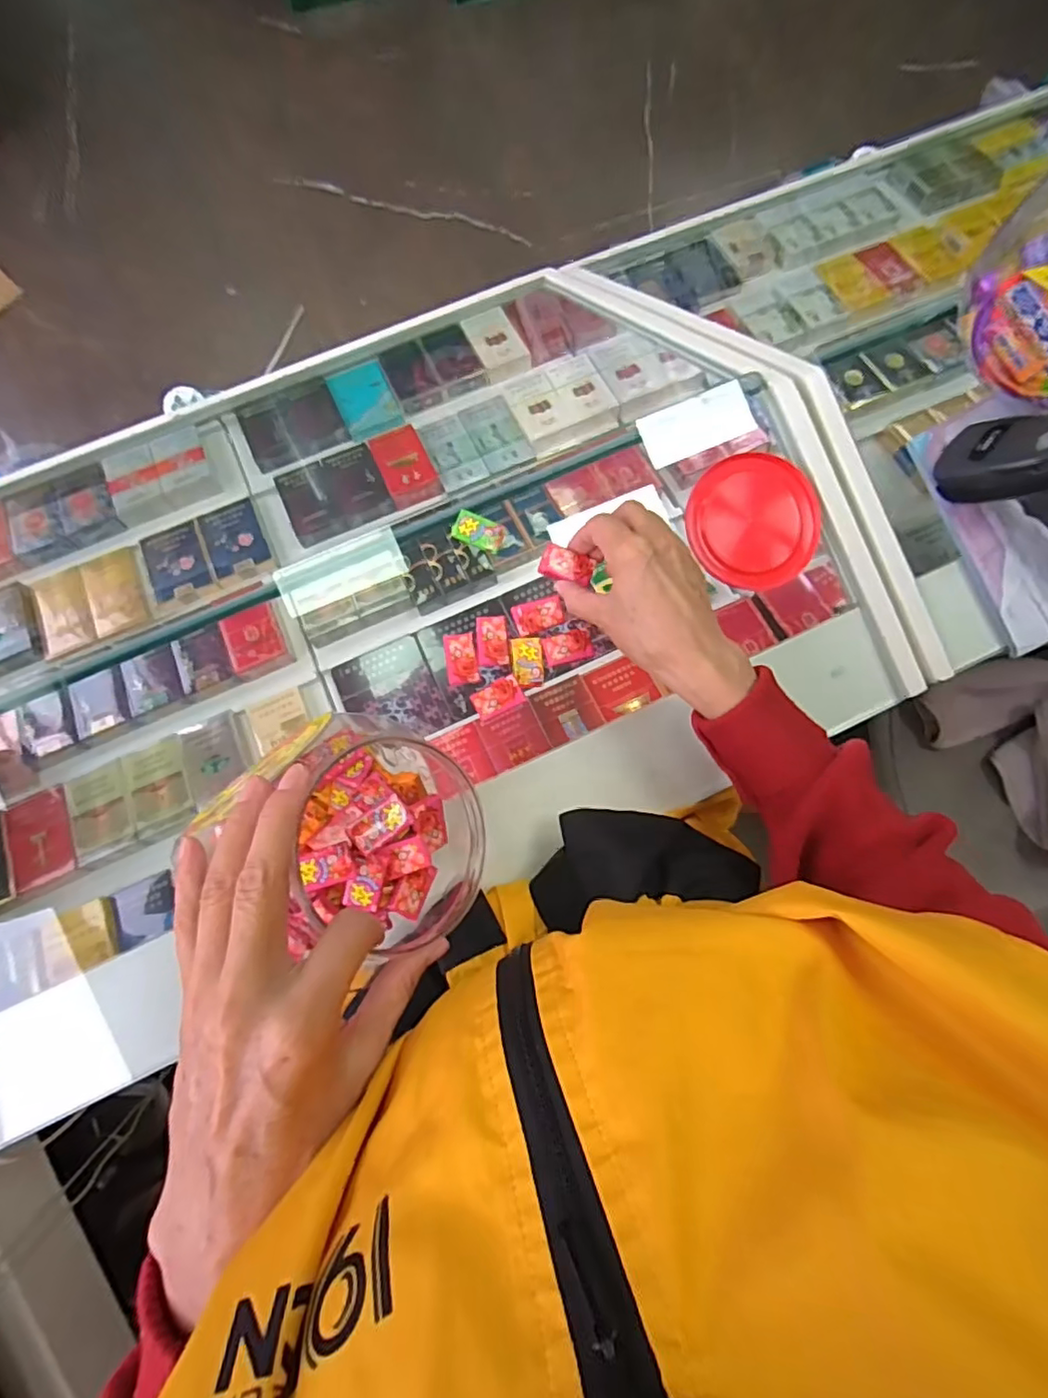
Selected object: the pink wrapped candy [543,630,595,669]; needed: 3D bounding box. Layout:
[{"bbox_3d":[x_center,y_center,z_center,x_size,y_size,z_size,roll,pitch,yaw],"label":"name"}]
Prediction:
[{"bbox_3d":[0.033,-0.037,0.434,0.036,0.006,0.022,-15,91,-6],"label":"pink wrapped candy"}]

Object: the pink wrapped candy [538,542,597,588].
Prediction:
[{"bbox_3d":[0.031,-0.094,0.426,0.038,0.014,0.025,21,87,-6],"label":"pink wrapped candy"}]

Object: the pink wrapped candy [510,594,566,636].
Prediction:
[{"bbox_3d":[0.010,-0.062,0.438,0.036,0.006,0.022,-20,91,-6],"label":"pink wrapped candy"}]

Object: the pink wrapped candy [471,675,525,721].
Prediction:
[{"bbox_3d":[-0.018,-0.001,0.423,0.035,0.005,0.021,-27,92,-6],"label":"pink wrapped candy"}]

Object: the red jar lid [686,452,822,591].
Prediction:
[{"bbox_3d":[0.177,-0.138,0.461,0.097,0.021,0.098,0,89,-6],"label":"red jar lid"}]

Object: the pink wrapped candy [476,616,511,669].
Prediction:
[{"bbox_3d":[-0.023,-0.042,0.432,0.022,0.004,0.037,-7,90,-6],"label":"pink wrapped candy"}]

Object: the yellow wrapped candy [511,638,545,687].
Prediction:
[{"bbox_3d":[0.003,-0.026,0.430,0.022,0.004,0.035,-4,89,-6],"label":"yellow wrapped candy"}]

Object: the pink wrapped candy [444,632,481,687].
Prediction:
[{"bbox_3d":[-0.045,-0.028,0.427,0.022,0.005,0.036,-10,90,-6],"label":"pink wrapped candy"}]

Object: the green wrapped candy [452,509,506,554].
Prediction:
[{"bbox_3d":[-0.032,-0.120,0.428,0.036,0.010,0.021,19,87,-6],"label":"green wrapped candy"}]

